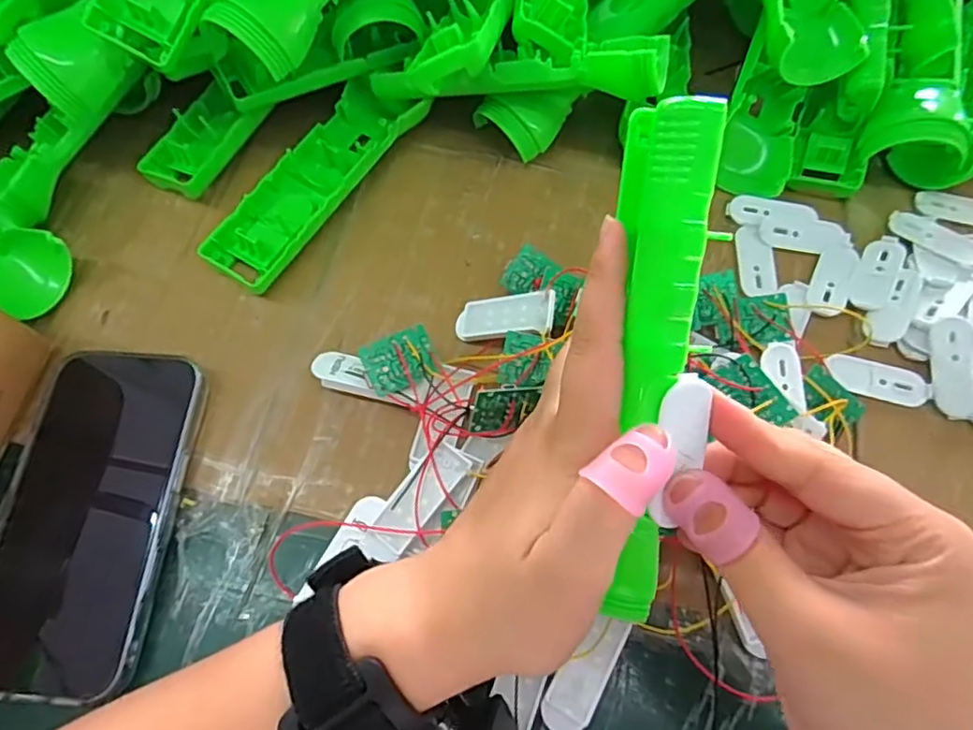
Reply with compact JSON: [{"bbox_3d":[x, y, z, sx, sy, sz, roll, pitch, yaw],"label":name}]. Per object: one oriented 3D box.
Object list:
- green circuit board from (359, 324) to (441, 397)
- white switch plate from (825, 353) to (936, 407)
[{"bbox_3d":[-0.041,-0.003,0.296,0.034,0.004,0.026,-25,84,-20],"label":"green circuit board"},{"bbox_3d":[0.197,0.007,0.309,0.048,0.004,0.021,13,68,5],"label":"white switch plate"}]

